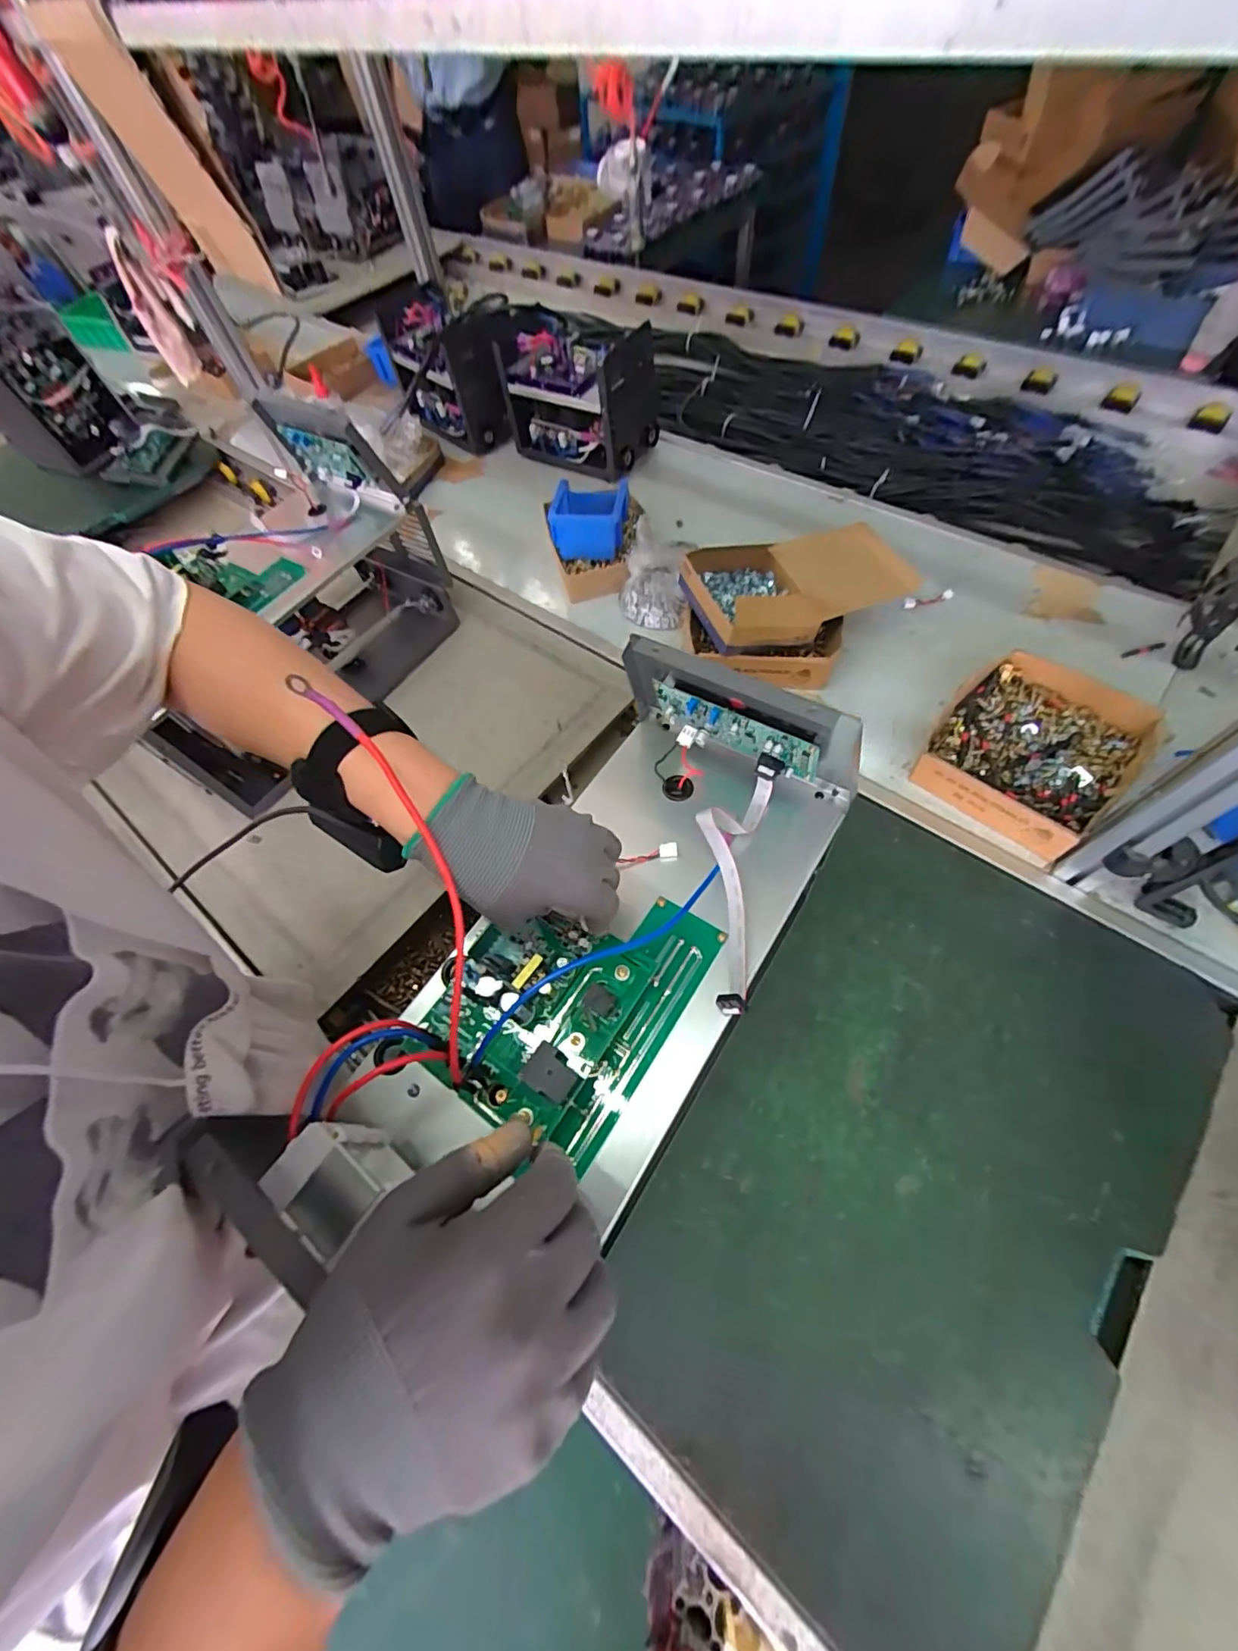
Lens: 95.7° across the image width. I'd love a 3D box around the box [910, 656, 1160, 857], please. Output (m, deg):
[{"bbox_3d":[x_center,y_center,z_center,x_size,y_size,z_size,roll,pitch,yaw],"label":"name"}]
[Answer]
[{"bbox_3d":[0.485,-0.089,0.658,0.197,0.050,0.245,38,71,23],"label":"box"}]

